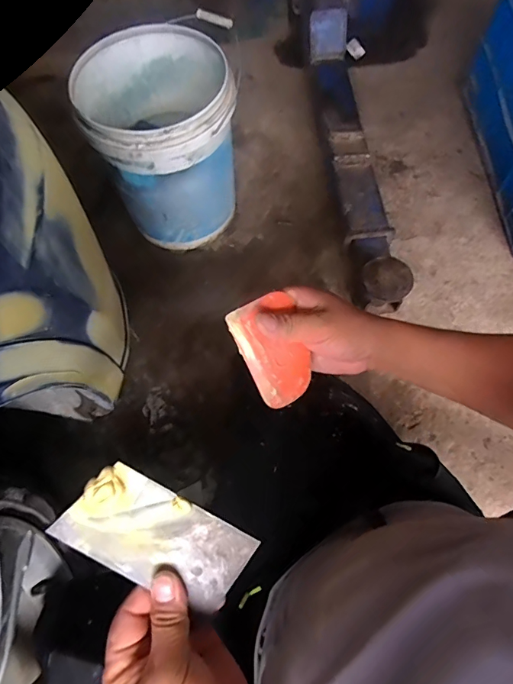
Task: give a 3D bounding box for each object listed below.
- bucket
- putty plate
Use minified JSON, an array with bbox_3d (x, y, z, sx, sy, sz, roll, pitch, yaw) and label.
[{"bbox_3d":[-0.197,-0.432,0.976,0.285,0.342,0.313,-1,65,1],"label":"bucket"},{"bbox_3d":[-0.069,0.135,0.297,0.122,0.009,0.071,30,100,-4],"label":"putty plate"}]

